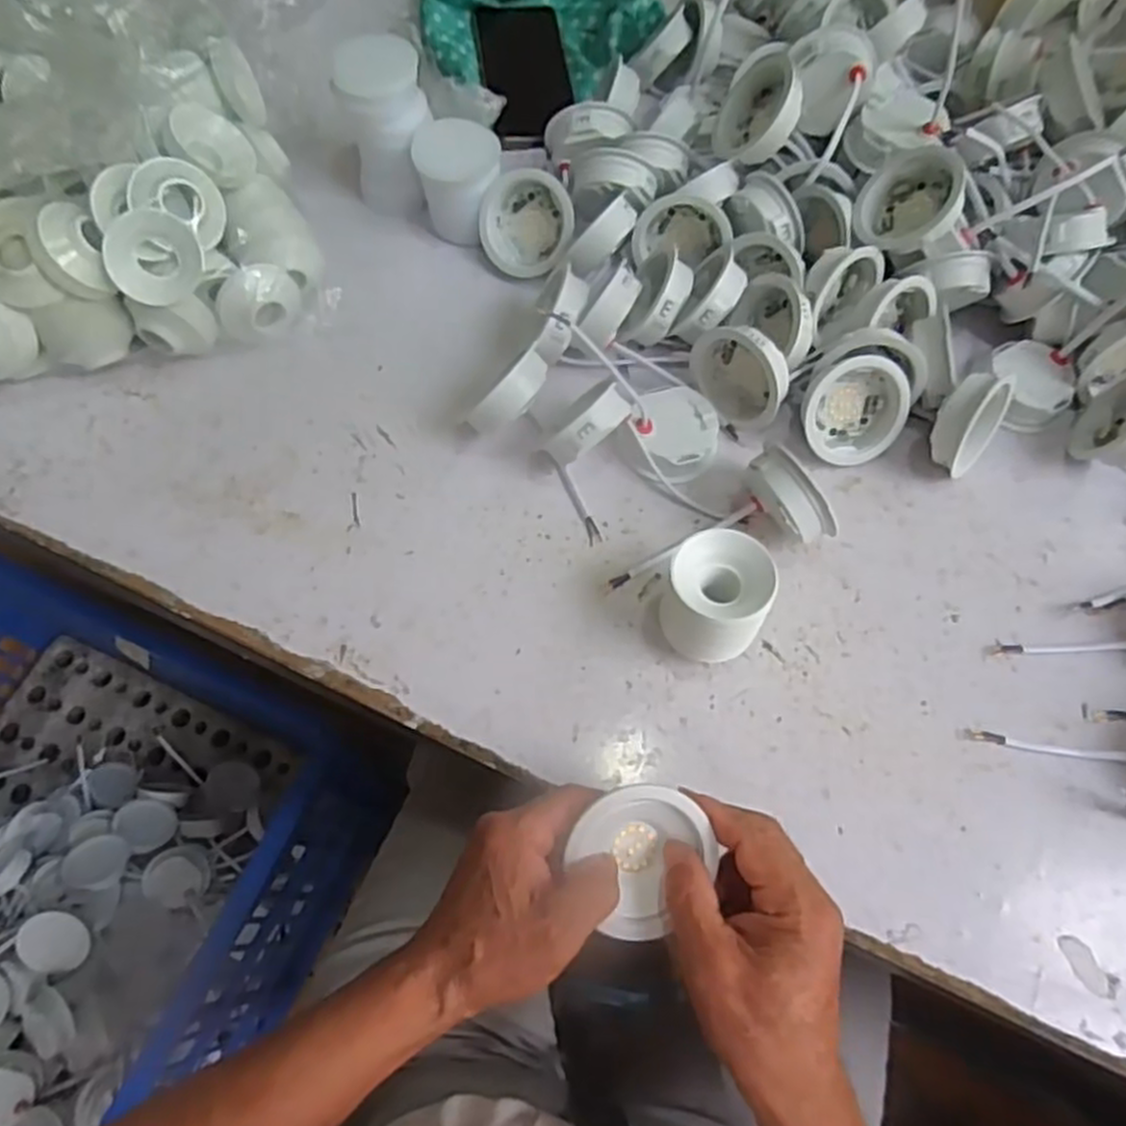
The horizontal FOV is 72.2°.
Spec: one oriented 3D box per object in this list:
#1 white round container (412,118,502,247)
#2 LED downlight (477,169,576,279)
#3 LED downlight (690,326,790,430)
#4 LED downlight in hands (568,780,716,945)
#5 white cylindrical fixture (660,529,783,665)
[{"bbox_3d":[-0.080,-0.288,0.588,0.056,0.070,0.055,0,66,-1],"label":"white round container"},{"bbox_3d":[-0.025,-0.254,0.579,0.067,0.072,0.030,11,24,29],"label":"LED downlight"},{"bbox_3d":[0.123,-0.127,0.521,0.035,0.064,0.072,-36,72,-15],"label":"LED downlight"},{"bbox_3d":[0.035,0.139,0.370,0.059,0.025,0.066,37,70,14],"label":"LED downlight in hands"},{"bbox_3d":[0.088,0.023,0.451,0.061,0.071,0.061,42,72,16],"label":"white cylindrical fixture"}]

